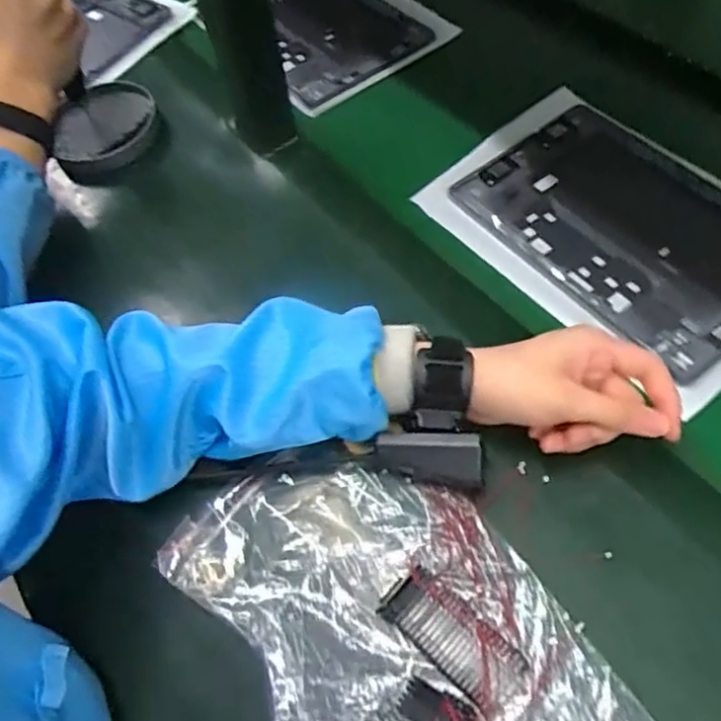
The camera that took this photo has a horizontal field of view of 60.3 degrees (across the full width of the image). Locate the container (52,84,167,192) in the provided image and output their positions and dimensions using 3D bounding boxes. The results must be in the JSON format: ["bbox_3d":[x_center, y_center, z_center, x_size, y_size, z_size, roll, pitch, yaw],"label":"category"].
[{"bbox_3d":[-0.255,-0.232,0.620,0.104,0.026,0.117,-28,60,-9],"label":"container"}]

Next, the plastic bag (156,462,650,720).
[{"bbox_3d":[0.015,0.159,0.367,0.177,0.028,0.257,-34,62,-12],"label":"plastic bag"}]

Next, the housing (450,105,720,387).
[{"bbox_3d":[0.217,-0.111,0.508,0.170,0.011,0.250,-37,62,-14],"label":"housing"}]

